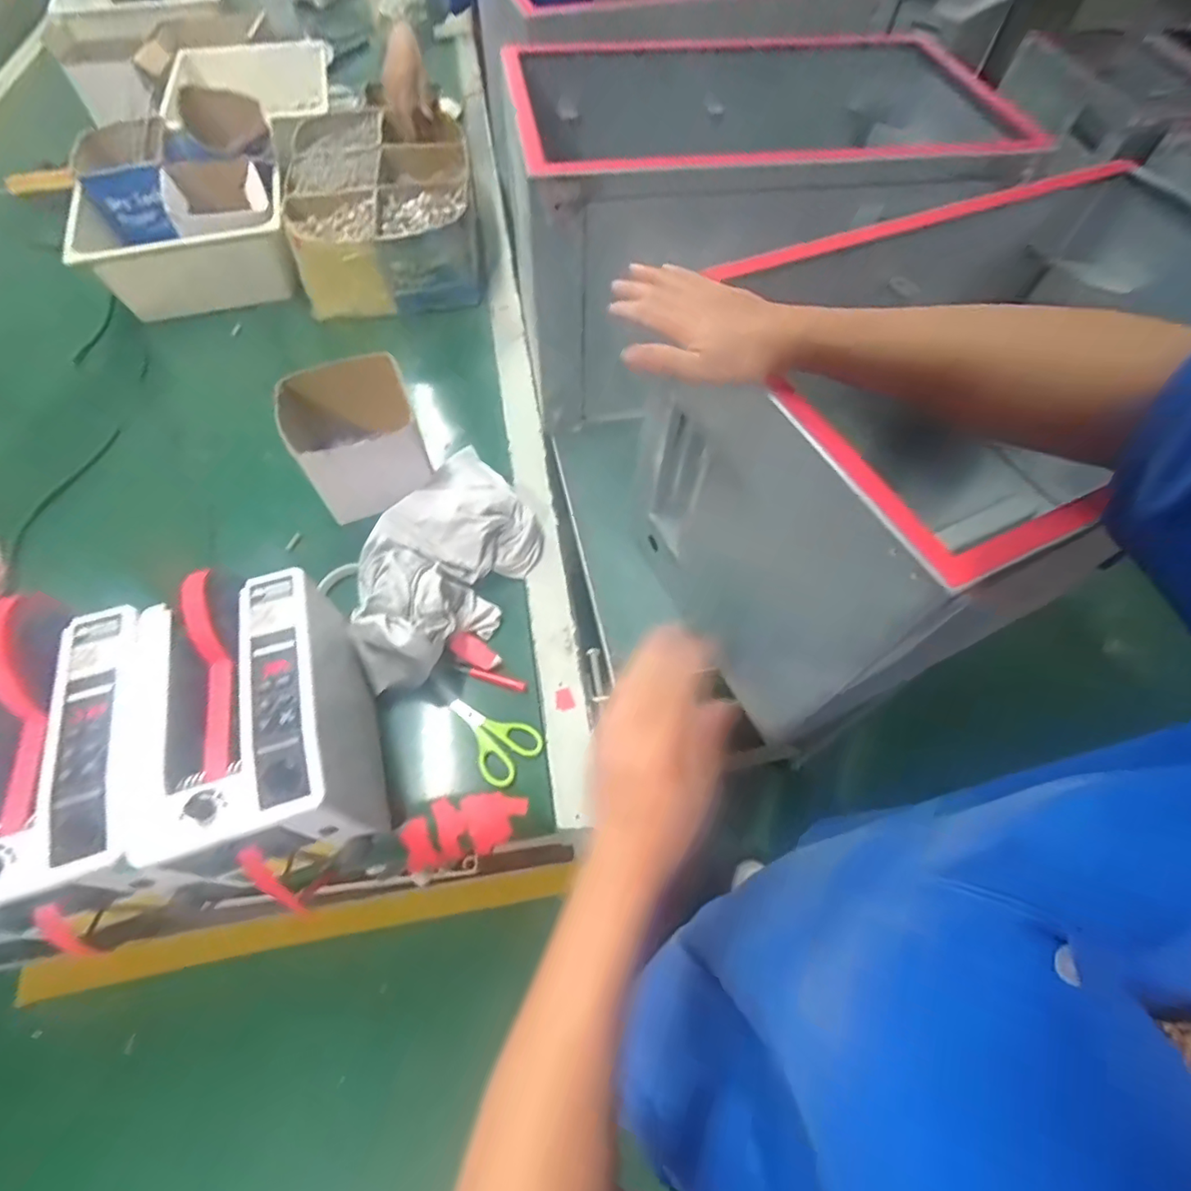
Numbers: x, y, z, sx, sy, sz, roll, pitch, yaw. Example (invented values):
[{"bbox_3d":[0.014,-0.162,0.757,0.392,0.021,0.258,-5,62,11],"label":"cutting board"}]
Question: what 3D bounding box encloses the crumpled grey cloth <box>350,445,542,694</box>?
[{"bbox_3d":[-0.163,-0.049,0.626,0.163,0.071,0.308,21,62,10],"label":"crumpled grey cloth"}]

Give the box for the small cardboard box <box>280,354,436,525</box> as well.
[{"bbox_3d":[-0.282,-0.187,0.677,0.147,0.101,0.149,-23,64,-14],"label":"small cardboard box"}]

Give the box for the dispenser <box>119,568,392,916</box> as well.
[{"bbox_3d":[-0.279,0.107,0.487,0.145,0.132,0.230,-13,62,-9],"label":"dispenser"}]

